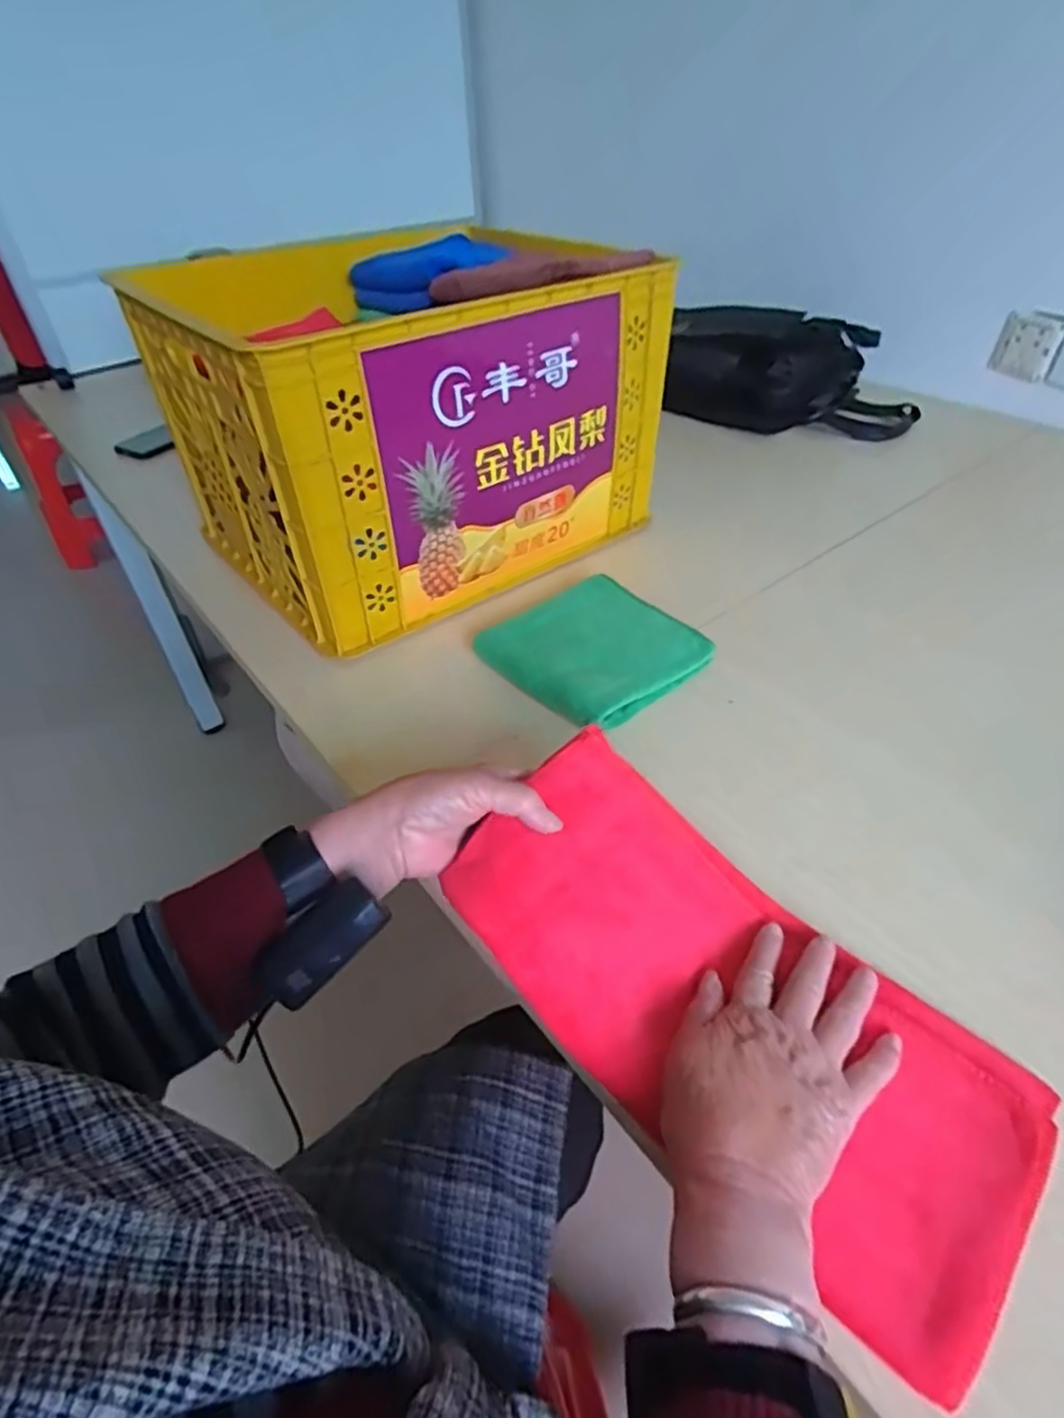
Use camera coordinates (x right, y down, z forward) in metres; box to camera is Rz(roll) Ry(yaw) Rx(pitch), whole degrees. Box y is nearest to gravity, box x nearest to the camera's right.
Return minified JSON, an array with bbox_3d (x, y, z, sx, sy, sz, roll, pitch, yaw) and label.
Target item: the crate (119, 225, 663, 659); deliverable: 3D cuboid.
[{"bbox_3d":[-0.142,-0.340,0.798,0.460,0.284,0.378,-33,50,-30],"label":"crate"}]

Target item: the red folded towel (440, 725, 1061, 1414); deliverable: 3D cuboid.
[{"bbox_3d":[0.107,0.159,0.388,0.317,0.049,0.160,40,58,22],"label":"red folded towel"}]

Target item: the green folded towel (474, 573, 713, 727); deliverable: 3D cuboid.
[{"bbox_3d":[0.060,-0.062,0.669,0.175,0.034,0.171,-31,48,-28],"label":"green folded towel"}]

